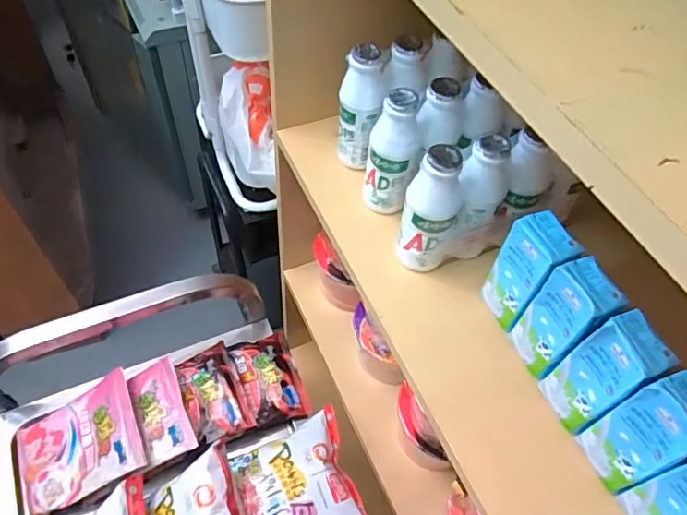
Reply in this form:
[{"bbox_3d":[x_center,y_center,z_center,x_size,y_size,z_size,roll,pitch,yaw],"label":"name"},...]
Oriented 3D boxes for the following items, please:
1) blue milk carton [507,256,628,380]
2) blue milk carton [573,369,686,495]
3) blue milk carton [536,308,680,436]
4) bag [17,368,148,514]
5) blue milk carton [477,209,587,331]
[{"bbox_3d":[0.187,0.055,0.451,0.033,0.113,0.052,-19,58,-18],"label":"blue milk carton"},{"bbox_3d":[0.228,0.134,0.396,0.040,0.113,0.049,-15,57,-16],"label":"blue milk carton"},{"bbox_3d":[0.207,0.095,0.424,0.037,0.117,0.049,-15,57,-16],"label":"blue milk carton"},{"bbox_3d":[-0.330,0.242,0.673,0.159,0.040,0.134,-32,56,-1],"label":"bag"},{"bbox_3d":[0.164,0.013,0.476,0.031,0.115,0.051,-23,60,-21],"label":"blue milk carton"}]

